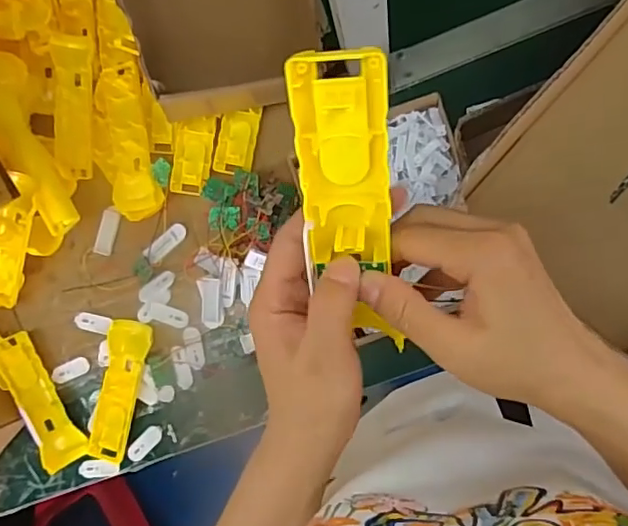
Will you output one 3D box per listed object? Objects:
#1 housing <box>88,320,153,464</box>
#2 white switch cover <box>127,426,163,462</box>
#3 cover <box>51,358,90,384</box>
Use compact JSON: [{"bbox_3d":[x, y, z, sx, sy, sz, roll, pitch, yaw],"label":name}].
[{"bbox_3d":[-0.225,0.149,0.651,0.043,0.025,0.164,13,90,9],"label":"housing"},{"bbox_3d":[-0.198,0.211,0.654,0.020,0.006,0.049,41,94,8],"label":"white switch cover"},{"bbox_3d":[-0.288,0.128,0.668,0.042,0.012,0.021,-25,84,7],"label":"cover"}]

